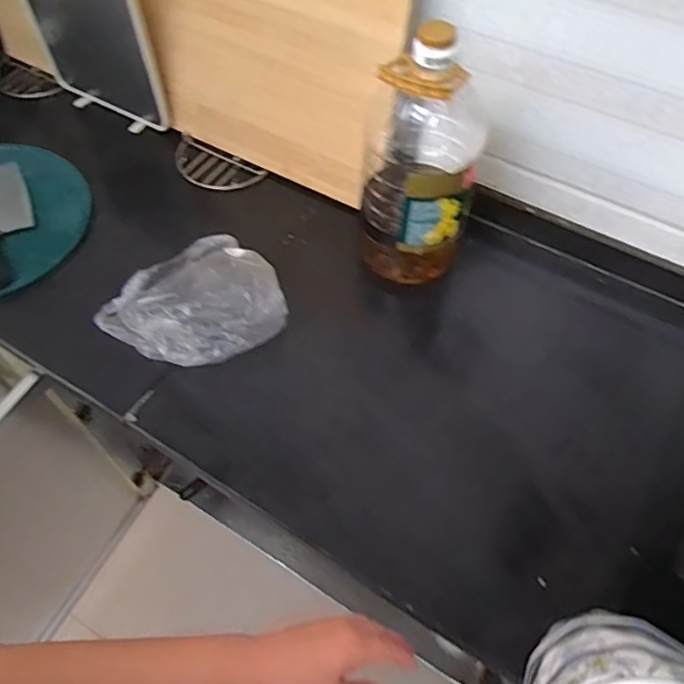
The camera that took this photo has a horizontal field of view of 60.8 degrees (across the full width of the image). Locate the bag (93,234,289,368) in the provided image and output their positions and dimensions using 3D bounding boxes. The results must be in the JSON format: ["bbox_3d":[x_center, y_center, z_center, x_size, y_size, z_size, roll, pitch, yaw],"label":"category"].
[{"bbox_3d":[-0.203,-0.053,0.821,0.223,0.107,0.223,-39,65,-22],"label":"bag"}]

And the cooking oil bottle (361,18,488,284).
[{"bbox_3d":[0.106,-0.232,0.782,0.152,0.352,0.134,4,57,3],"label":"cooking oil bottle"}]

